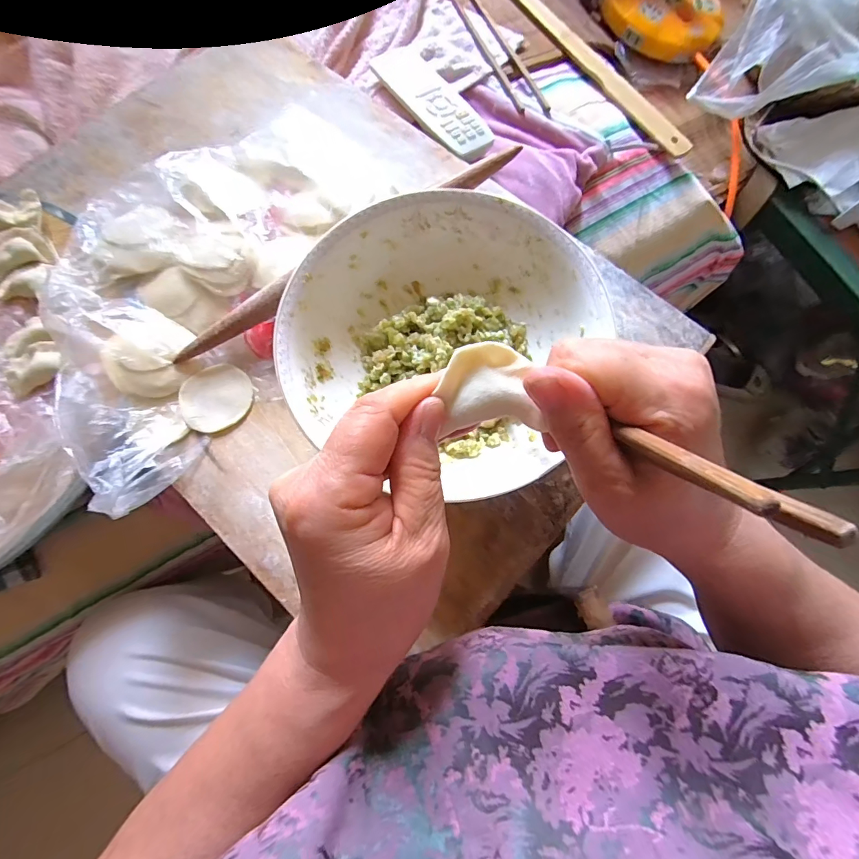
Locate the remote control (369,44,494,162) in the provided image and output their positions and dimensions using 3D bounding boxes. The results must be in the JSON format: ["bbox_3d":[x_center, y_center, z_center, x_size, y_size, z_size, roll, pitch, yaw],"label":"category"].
[{"bbox_3d":[0.000,-0.335,0.425,0.055,0.013,0.168,-30,80,-7],"label":"remote control"}]

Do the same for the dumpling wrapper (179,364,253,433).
[{"bbox_3d":[-0.170,-0.026,0.334,0.053,0.004,0.053,0,78,-1],"label":"dumpling wrapper"}]

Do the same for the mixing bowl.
[{"bbox_3d":[0.007,-0.069,0.301,0.205,0.061,0.204,0,78,-1],"label":"mixing bowl"}]

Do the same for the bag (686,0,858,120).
[{"bbox_3d":[0.474,-0.466,0.502,0.213,0.080,0.248,30,79,5],"label":"bag"}]

